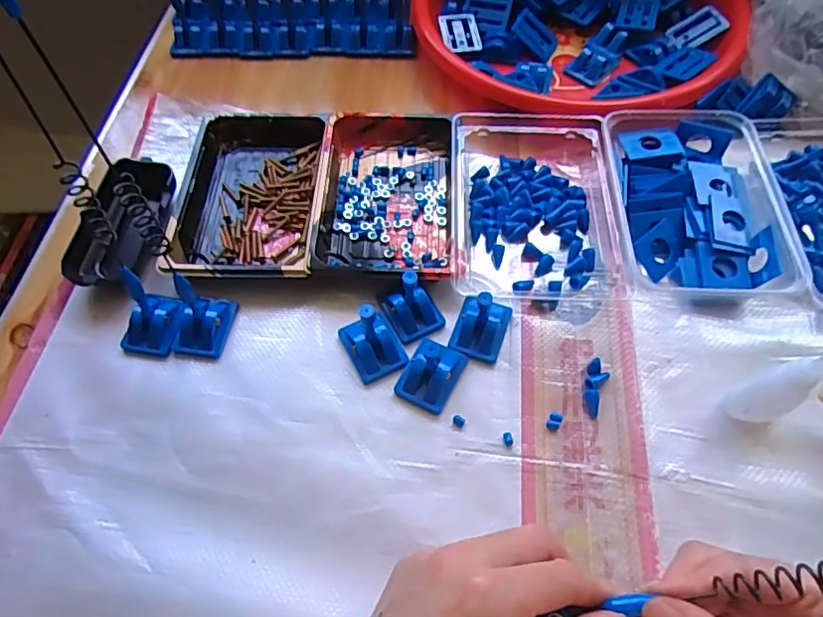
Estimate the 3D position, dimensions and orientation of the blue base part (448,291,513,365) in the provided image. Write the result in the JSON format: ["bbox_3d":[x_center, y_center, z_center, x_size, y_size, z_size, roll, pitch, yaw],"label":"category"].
[{"bbox_3d":[0.047,0.005,0.365,0.034,0.043,0.042,17,62,12],"label":"blue base part"}]

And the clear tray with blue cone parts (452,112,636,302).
[{"bbox_3d":[0.091,-0.084,0.416,0.122,0.033,0.166,-1,60,1],"label":"clear tray with blue cone parts"}]

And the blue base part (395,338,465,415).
[{"bbox_3d":[0.013,0.041,0.359,0.033,0.016,0.044,23,63,15],"label":"blue base part"}]

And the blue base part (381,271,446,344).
[{"bbox_3d":[-0.001,-0.007,0.370,0.033,0.042,0.038,-26,62,-13],"label":"blue base part"}]

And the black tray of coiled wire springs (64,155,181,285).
[{"bbox_3d":[-0.214,-0.063,0.416,0.046,0.030,0.107,8,60,7],"label":"black tray of coiled wire springs"}]

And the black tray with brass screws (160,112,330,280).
[{"bbox_3d":[-0.123,-0.090,0.432,0.107,0.023,0.161,0,60,2],"label":"black tray with brass screws"}]

